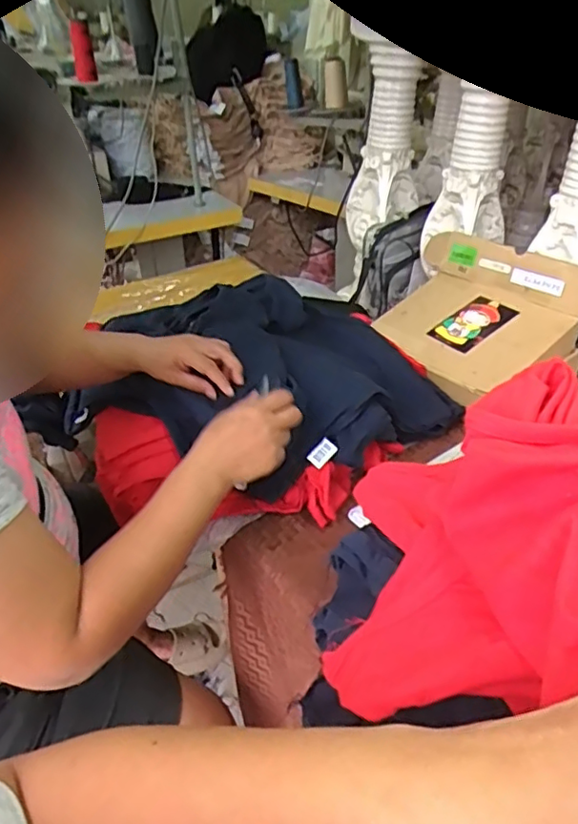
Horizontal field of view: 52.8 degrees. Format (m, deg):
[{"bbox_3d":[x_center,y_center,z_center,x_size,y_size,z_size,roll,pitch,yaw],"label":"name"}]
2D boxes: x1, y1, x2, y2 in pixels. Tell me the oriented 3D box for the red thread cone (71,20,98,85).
[{"bbox_3d":[-0.409,-0.715,1.156,0.037,0.101,0.048,-8,36,-12],"label":"red thread cone"}]

